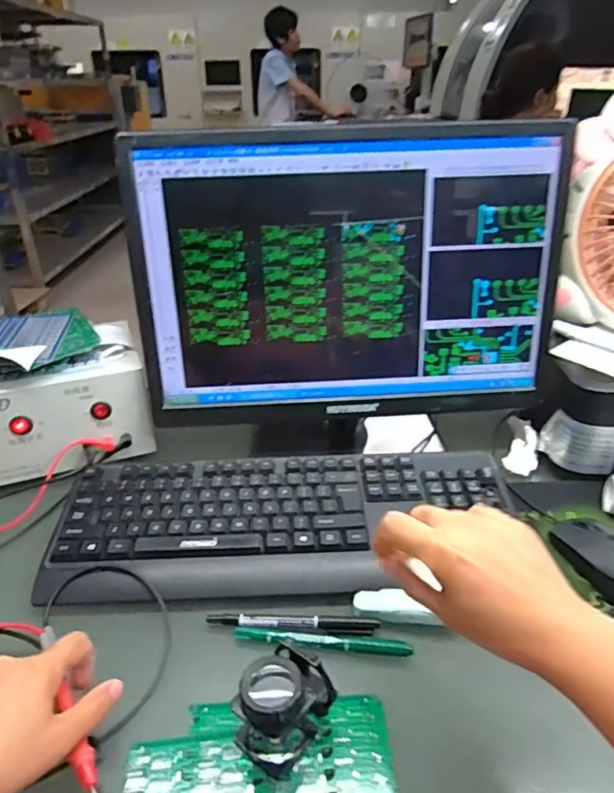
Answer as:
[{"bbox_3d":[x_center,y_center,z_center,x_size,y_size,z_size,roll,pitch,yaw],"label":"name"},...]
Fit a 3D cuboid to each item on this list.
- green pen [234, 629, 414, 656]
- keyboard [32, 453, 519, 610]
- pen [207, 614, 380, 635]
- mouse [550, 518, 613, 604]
[{"bbox_3d":[0.012,0.191,0.436,0.136,0.007,0.012,3,30,6],"label":"green pen"},{"bbox_3d":[-0.017,0.114,0.530,0.426,0.028,0.144,-2,30,-2],"label":"keyboard"},{"bbox_3d":[-0.011,0.183,0.452,0.136,0.006,0.015,0,30,2],"label":"pen"},{"bbox_3d":[0.267,0.143,0.488,0.055,0.032,0.105,-8,30,-13],"label":"mouse"}]

